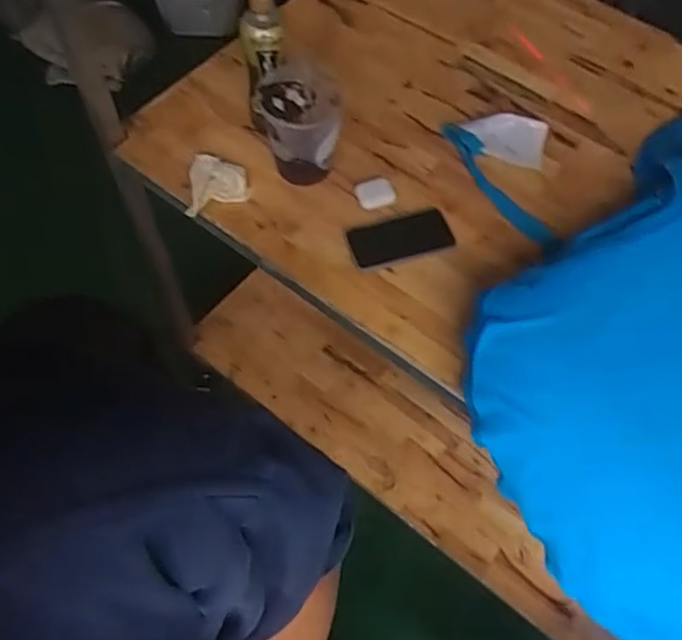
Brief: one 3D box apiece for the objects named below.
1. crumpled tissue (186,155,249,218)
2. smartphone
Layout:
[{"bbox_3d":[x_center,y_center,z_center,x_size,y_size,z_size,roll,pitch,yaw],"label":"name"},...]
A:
[{"bbox_3d":[-0.179,-0.197,0.935,0.084,0.027,0.083,-2,61,-2],"label":"crumpled tissue"},{"bbox_3d":[0.083,-0.116,0.892,0.140,0.011,0.075,-16,63,-9],"label":"smartphone"}]

